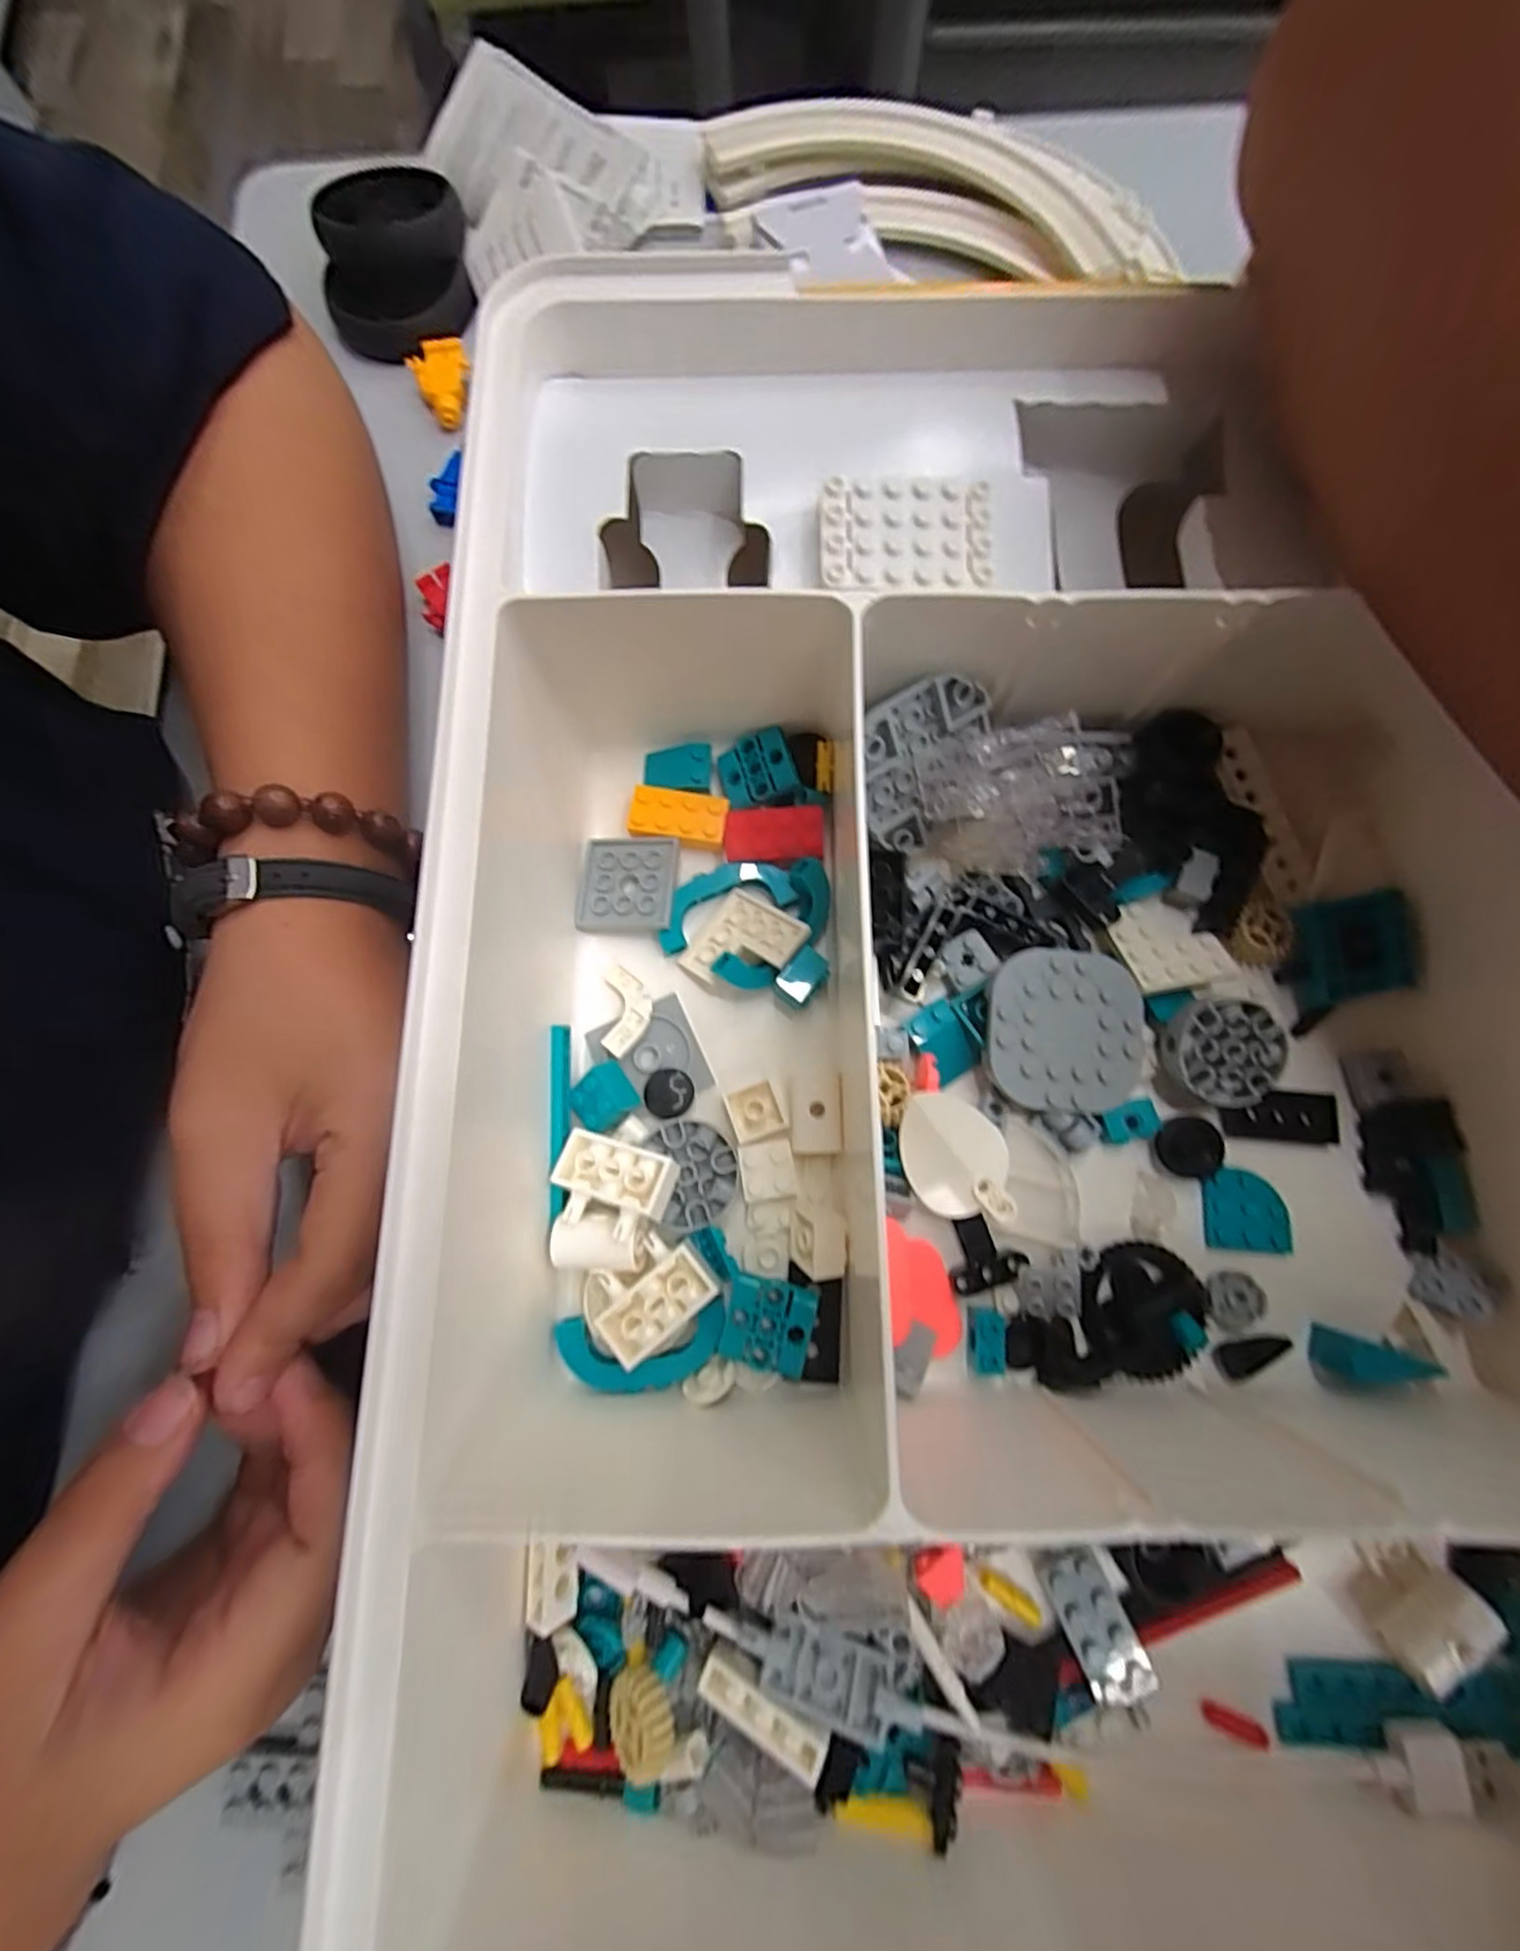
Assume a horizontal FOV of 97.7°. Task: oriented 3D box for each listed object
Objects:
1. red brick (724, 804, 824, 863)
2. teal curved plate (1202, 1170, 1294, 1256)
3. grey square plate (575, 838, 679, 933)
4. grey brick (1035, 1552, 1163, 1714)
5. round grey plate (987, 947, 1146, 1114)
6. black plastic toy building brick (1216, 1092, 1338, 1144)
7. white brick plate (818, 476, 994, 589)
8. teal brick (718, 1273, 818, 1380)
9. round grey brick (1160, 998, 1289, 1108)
[{"bbox_3d":[0.004,-0.046,0.213,0.032,0.004,0.017,1,97,10],"label":"red brick"},{"bbox_3d":[0.145,0.071,0.198,0.023,0.004,0.023,1,78,1],"label":"teal curved plate"},{"bbox_3d":[-0.043,-0.030,0.216,0.031,0.006,0.032,3,78,1],"label":"grey square plate"},{"bbox_3d":[0.087,0.167,0.172,0.017,0.008,0.031,-23,79,-4],"label":"grey brick"},{"bbox_3d":[0.092,0.016,0.200,0.047,0.009,0.047,0,78,1],"label":"round grey plate"},{"bbox_3d":[0.160,0.043,0.203,0.033,0.004,0.014,3,78,1],"label":"black plastic toy building brick"},{"bbox_3d":[0.039,-0.117,0.177,0.046,0.004,0.031,-3,85,-4],"label":"white brick plate"},{"bbox_3d":[0.003,0.098,0.185,0.026,0.006,0.024,11,78,3],"label":"teal brick"},{"bbox_3d":[0.138,0.023,0.198,0.032,0.014,0.030,0,78,1],"label":"round grey brick"}]

